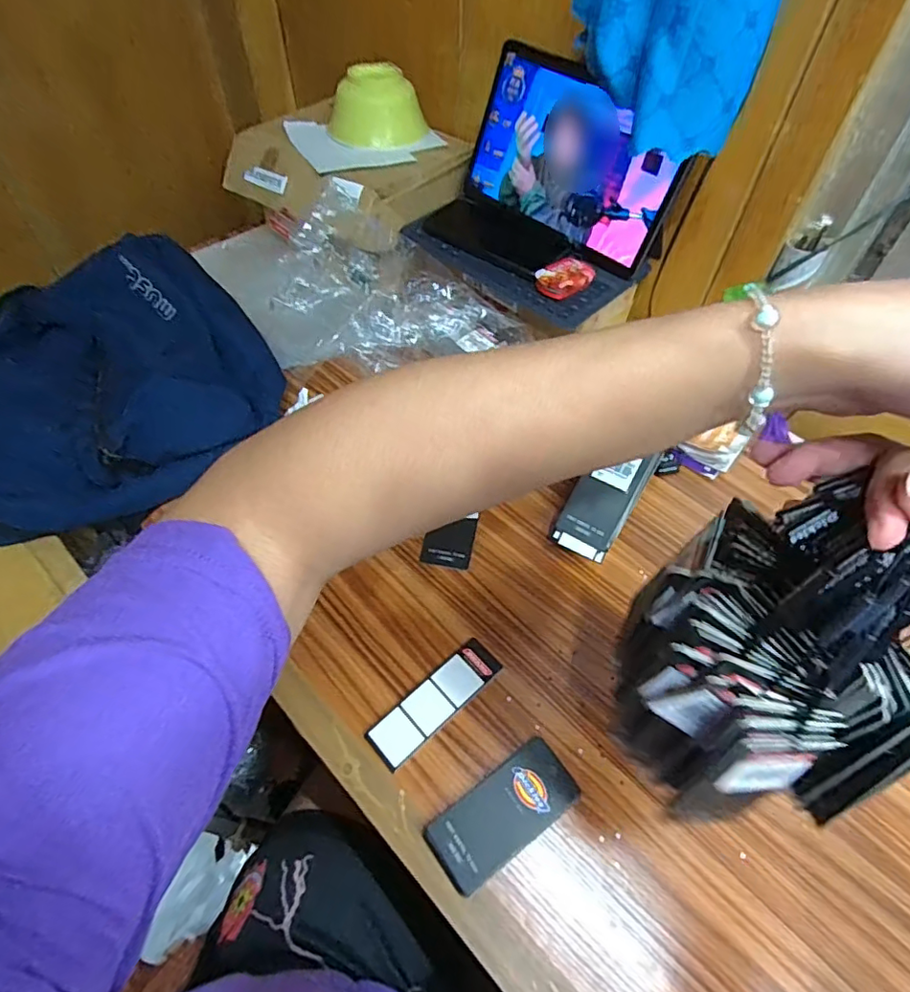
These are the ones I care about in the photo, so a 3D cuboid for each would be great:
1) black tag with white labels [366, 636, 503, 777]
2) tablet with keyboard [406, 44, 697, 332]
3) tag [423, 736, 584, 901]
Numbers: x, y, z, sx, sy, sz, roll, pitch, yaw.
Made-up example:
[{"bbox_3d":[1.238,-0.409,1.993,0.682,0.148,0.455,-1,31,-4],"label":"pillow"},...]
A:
[{"bbox_3d":[-0.015,0.170,0.462,0.122,0.005,0.037,-37,64,-25],"label":"black tag with white labels"},{"bbox_3d":[0.084,-0.347,0.630,0.181,0.154,0.268,-32,61,-23],"label":"tablet with keyboard"},{"bbox_3d":[0.036,0.234,0.412,0.110,0.016,0.053,-30,60,-22],"label":"tag"}]

